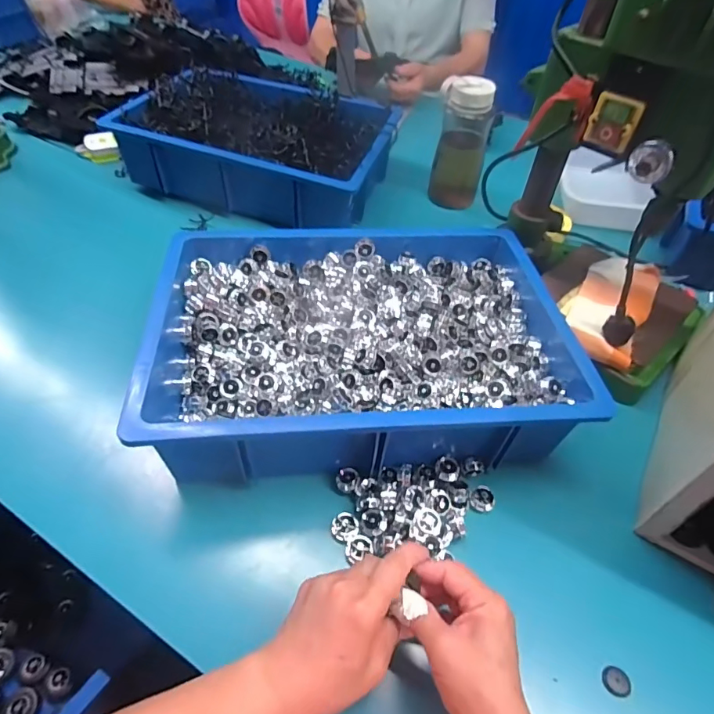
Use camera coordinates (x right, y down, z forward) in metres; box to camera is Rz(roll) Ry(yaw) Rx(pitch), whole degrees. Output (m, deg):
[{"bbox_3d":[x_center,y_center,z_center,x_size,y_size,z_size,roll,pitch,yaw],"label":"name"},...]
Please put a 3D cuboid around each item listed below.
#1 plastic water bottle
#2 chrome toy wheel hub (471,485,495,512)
[{"bbox_3d":[0.183,-0.369,0.802,0.085,0.188,0.081,20,51,15],"label":"plastic water bottle"},{"bbox_3d":[0.126,0.142,0.462,0.023,0.011,0.023,1,49,-1],"label":"chrome toy wheel hub"}]

